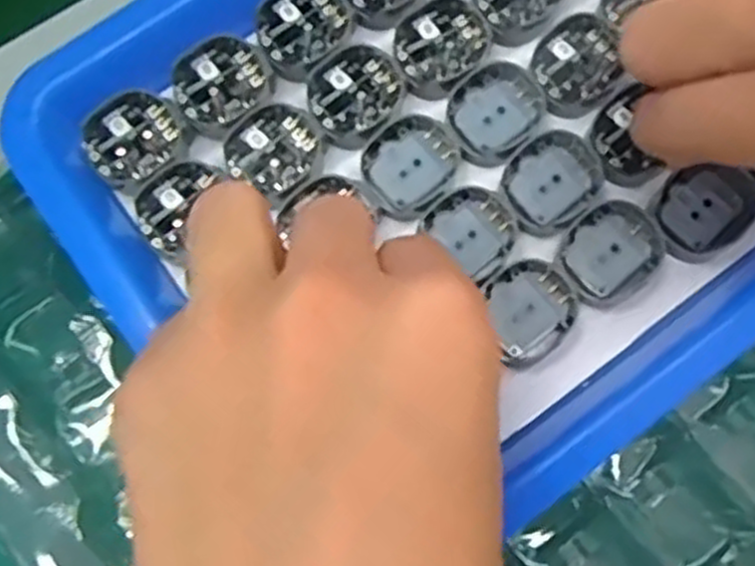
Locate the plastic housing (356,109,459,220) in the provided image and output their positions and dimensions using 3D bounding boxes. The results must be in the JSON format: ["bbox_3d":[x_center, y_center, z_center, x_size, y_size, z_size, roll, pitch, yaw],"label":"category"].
[{"bbox_3d":[0.009,-0.034,0.224,0.025,0.004,0.029,35,79,10],"label":"plastic housing"}]

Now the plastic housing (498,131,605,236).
[{"bbox_3d":[0.049,-0.028,0.225,0.029,0.004,0.025,-42,78,-9],"label":"plastic housing"}]

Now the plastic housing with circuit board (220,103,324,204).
[{"bbox_3d":[-0.029,-0.038,0.224,0.026,0.004,0.026,44,80,12],"label":"plastic housing with circuit board"}]

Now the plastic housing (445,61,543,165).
[{"bbox_3d":[0.033,-0.049,0.228,0.024,0.004,0.030,34,79,10],"label":"plastic housing"}]

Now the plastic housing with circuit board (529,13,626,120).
[{"bbox_3d":[0.058,-0.064,0.230,0.025,0.004,0.030,34,79,10],"label":"plastic housing with circuit board"}]

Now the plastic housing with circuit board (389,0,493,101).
[{"bbox_3d":[0.018,-0.070,0.230,0.030,0.004,0.026,-41,78,-9],"label":"plastic housing with circuit board"}]

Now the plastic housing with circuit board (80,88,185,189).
[{"bbox_3d":[-0.068,-0.041,0.222,0.024,0.005,0.027,44,80,12],"label":"plastic housing with circuit board"}]

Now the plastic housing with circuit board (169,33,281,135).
[{"bbox_3d":[-0.045,-0.058,0.227,0.028,0.004,0.024,-37,77,-8],"label":"plastic housing with circuit board"}]

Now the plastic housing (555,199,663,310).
[{"bbox_3d":[0.065,-0.008,0.223,0.025,0.007,0.028,37,79,11],"label":"plastic housing"}]

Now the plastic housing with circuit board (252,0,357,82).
[{"bbox_3d":[-0.022,-0.076,0.231,0.029,0.004,0.024,-43,78,-9],"label":"plastic housing with circuit board"}]

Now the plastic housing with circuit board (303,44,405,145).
[{"bbox_3d":[-0.007,-0.055,0.227,0.029,0.004,0.025,-42,78,-9],"label":"plastic housing with circuit board"}]

